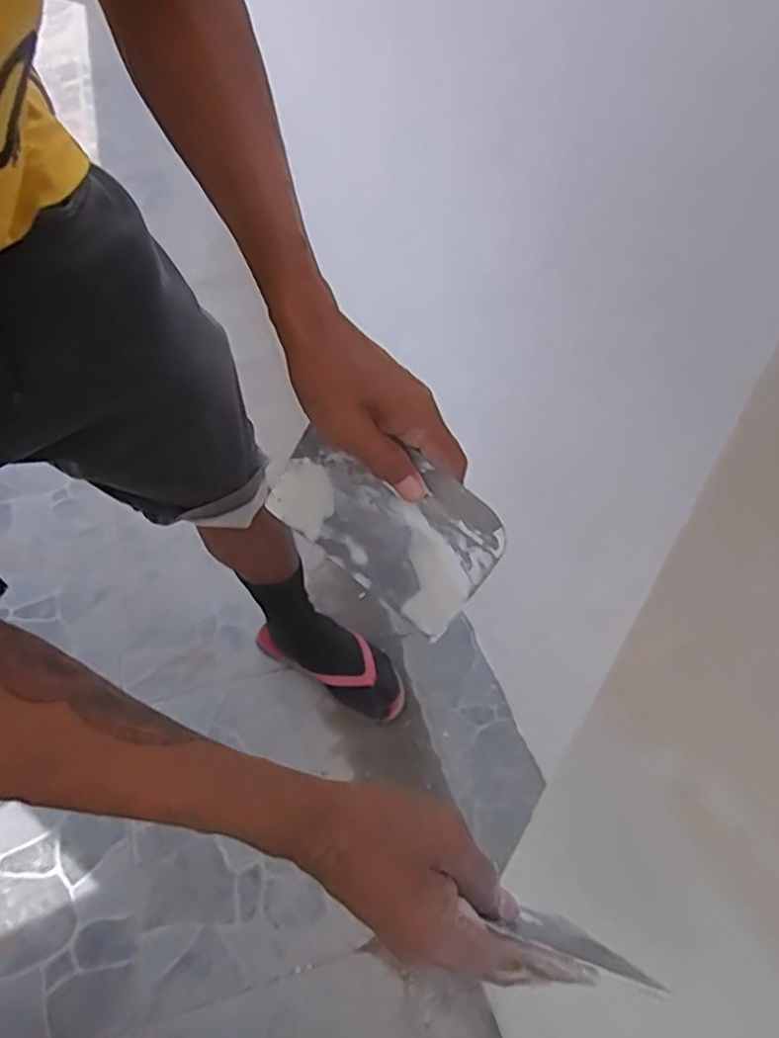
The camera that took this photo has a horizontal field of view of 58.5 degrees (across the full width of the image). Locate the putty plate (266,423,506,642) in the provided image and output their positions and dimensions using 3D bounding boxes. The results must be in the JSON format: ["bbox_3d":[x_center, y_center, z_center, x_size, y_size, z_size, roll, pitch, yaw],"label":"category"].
[{"bbox_3d":[-0.004,0.000,0.427,0.140,0.091,0.004,37,24,9],"label":"putty plate"}]

